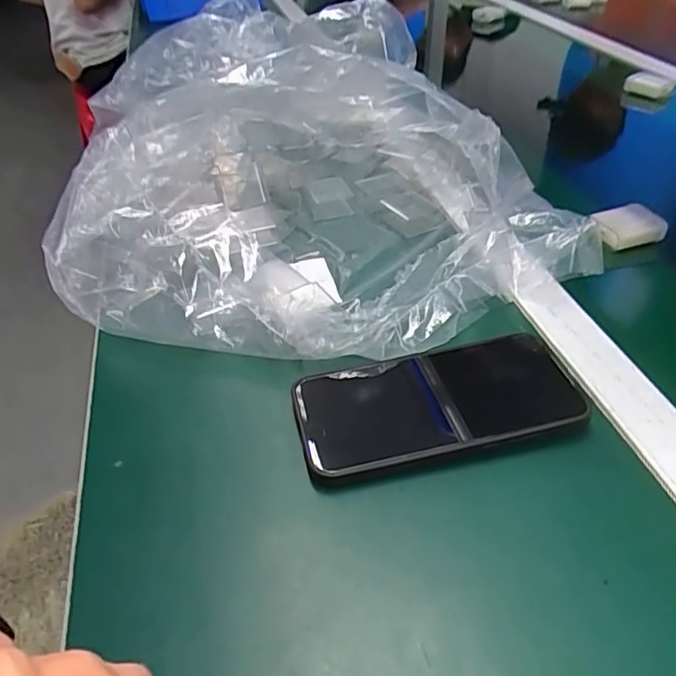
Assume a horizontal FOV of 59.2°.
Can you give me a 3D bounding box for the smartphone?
[{"bbox_3d":[0.056,0.037,0.350,0.157,0.012,0.080,-13,39,-4],"label":"smartphone"}]

